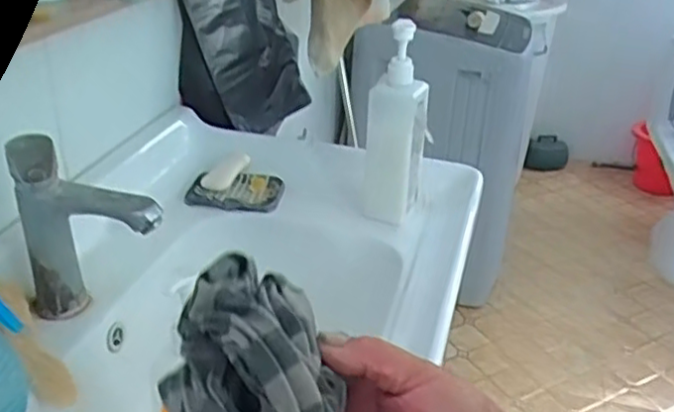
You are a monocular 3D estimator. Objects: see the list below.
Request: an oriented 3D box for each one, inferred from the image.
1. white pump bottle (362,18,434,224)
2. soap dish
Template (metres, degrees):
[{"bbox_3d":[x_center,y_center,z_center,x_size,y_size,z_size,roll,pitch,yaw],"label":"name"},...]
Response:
[{"bbox_3d":[0.071,-0.089,0.806,0.070,0.238,0.058,2,27,0],"label":"white pump bottle"},{"bbox_3d":[-0.131,-0.020,0.901,0.118,0.017,0.082,7,27,9],"label":"soap dish"}]

